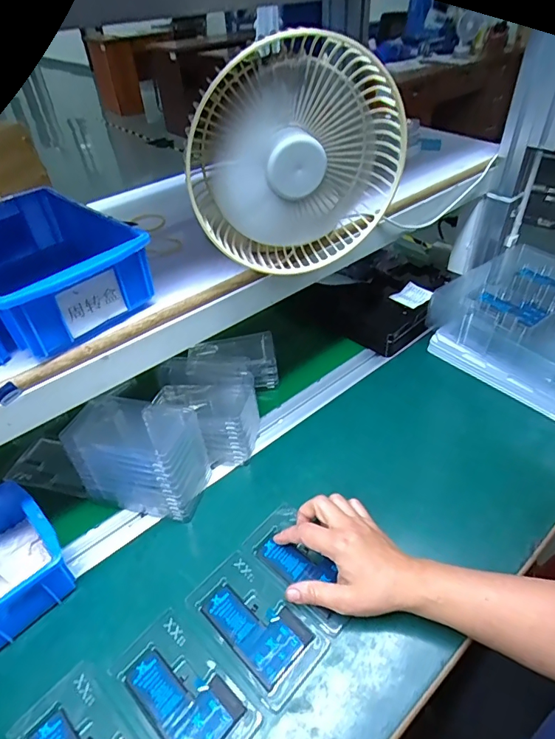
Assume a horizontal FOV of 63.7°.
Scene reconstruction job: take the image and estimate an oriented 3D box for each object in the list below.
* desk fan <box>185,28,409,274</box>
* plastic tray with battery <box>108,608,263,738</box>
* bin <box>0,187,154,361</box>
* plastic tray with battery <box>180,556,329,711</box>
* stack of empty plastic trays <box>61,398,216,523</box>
[{"bbox_3d":[0.015,-0.191,0.416,0.182,0.187,0.084,-18,44,-15],"label":"desk fan"},{"bbox_3d":[-0.082,0.279,0.385,0.126,0.008,0.071,31,52,32],"label":"plastic tray with battery"},{"bbox_3d":[-0.220,-0.098,0.423,0.194,0.068,0.129,32,53,33],"label":"bin"},{"bbox_3d":[-0.022,0.240,0.427,0.129,0.010,0.072,32,53,33],"label":"plastic tray with battery"},{"bbox_3d":[-0.158,0.100,0.518,0.131,0.109,0.084,8,43,13],"label":"stack of empty plastic trays"}]

